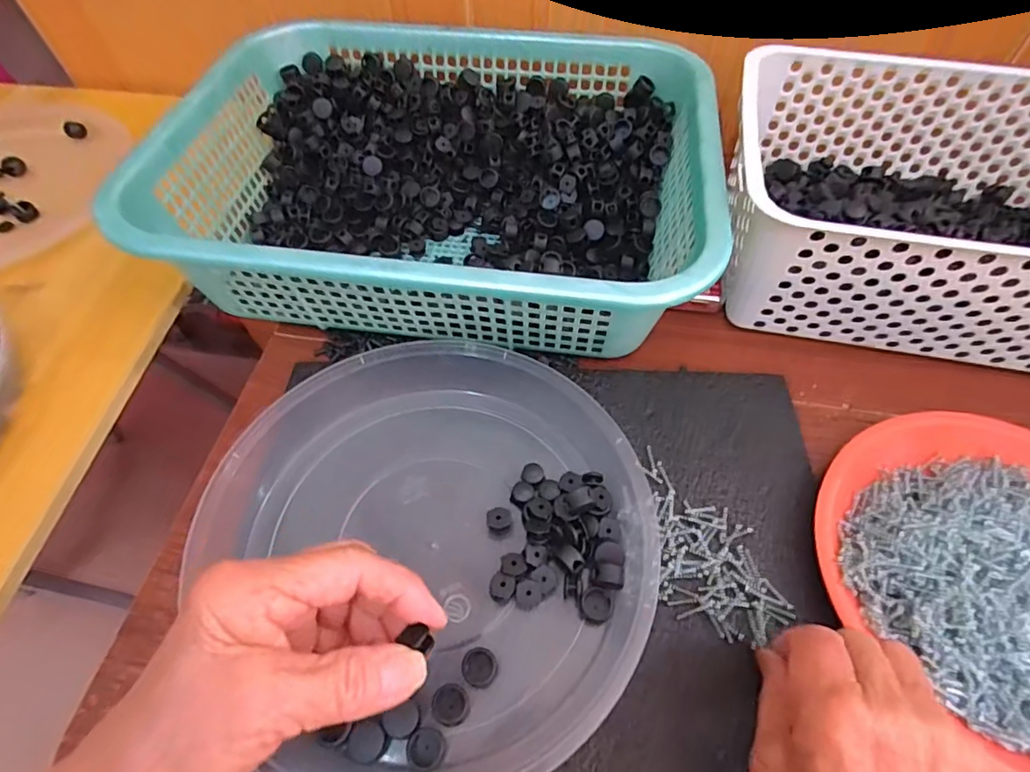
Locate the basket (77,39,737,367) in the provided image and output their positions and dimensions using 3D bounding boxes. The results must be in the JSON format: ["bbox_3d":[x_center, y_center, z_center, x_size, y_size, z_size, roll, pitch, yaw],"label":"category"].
[{"bbox_3d":[-0.054,-0.166,0.415,0.380,0.084,0.291,5,58,5],"label":"basket"}]

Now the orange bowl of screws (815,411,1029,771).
[{"bbox_3d":[0.268,0.097,0.290,0.180,0.033,0.193,0,58,1],"label":"orange bowl of screws"}]

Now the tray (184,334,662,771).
[{"bbox_3d":[-0.043,0.078,0.297,0.229,0.038,0.234,-1,60,1],"label":"tray"}]

